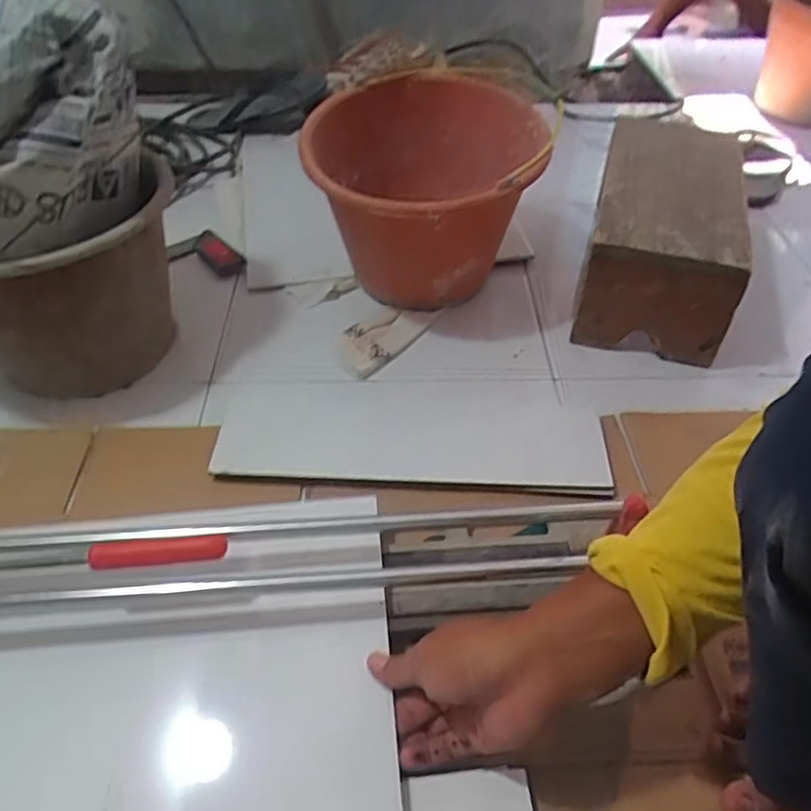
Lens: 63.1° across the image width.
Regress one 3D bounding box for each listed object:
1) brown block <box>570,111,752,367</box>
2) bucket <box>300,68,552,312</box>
[{"bbox_3d":[0.330,-0.219,0.857,0.161,0.163,0.324,13,48,11],"label":"brown block"},{"bbox_3d":[0.024,-0.255,0.835,0.270,0.226,0.297,0,47,0],"label":"bucket"}]

